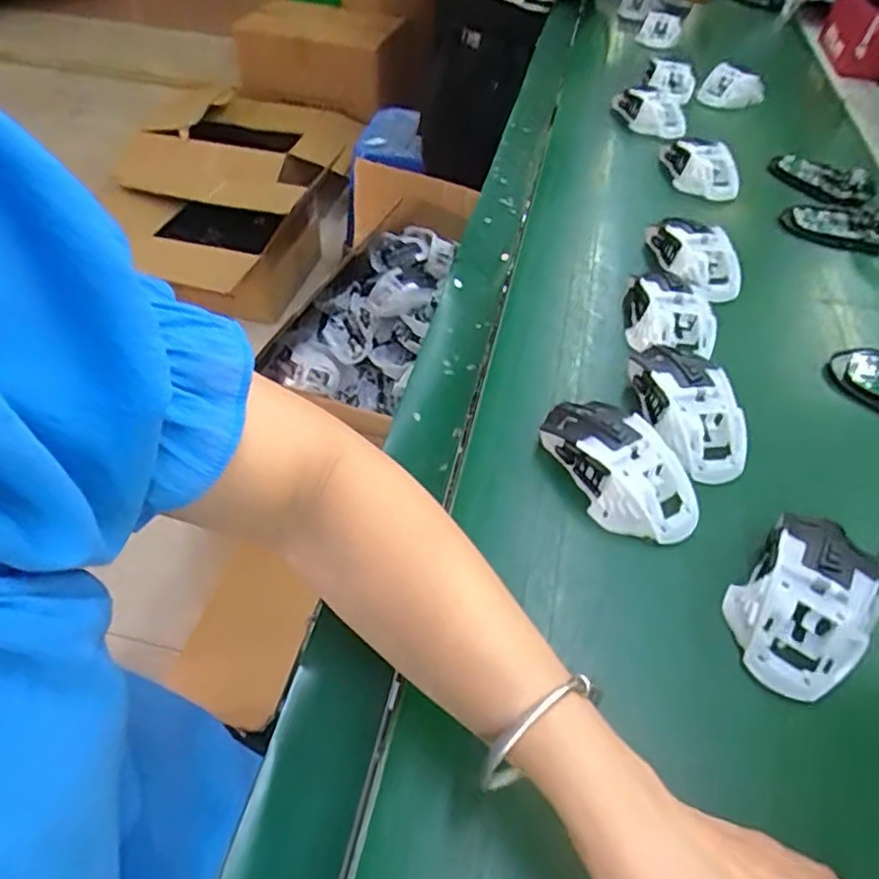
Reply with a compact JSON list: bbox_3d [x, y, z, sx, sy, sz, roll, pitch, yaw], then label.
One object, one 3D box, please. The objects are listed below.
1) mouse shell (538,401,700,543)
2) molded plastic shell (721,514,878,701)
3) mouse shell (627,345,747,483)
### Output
[{"bbox_3d":[0.120,0.014,0.408,0.064,0.036,0.116,-18,52,-18],"label":"mouse shell"},{"bbox_3d":[0.208,0.085,0.349,0.066,0.039,0.113,38,57,26],"label":"molded plastic shell"},{"bbox_3d":[0.180,-0.024,0.444,0.059,0.035,0.112,-2,50,-6],"label":"mouse shell"}]

